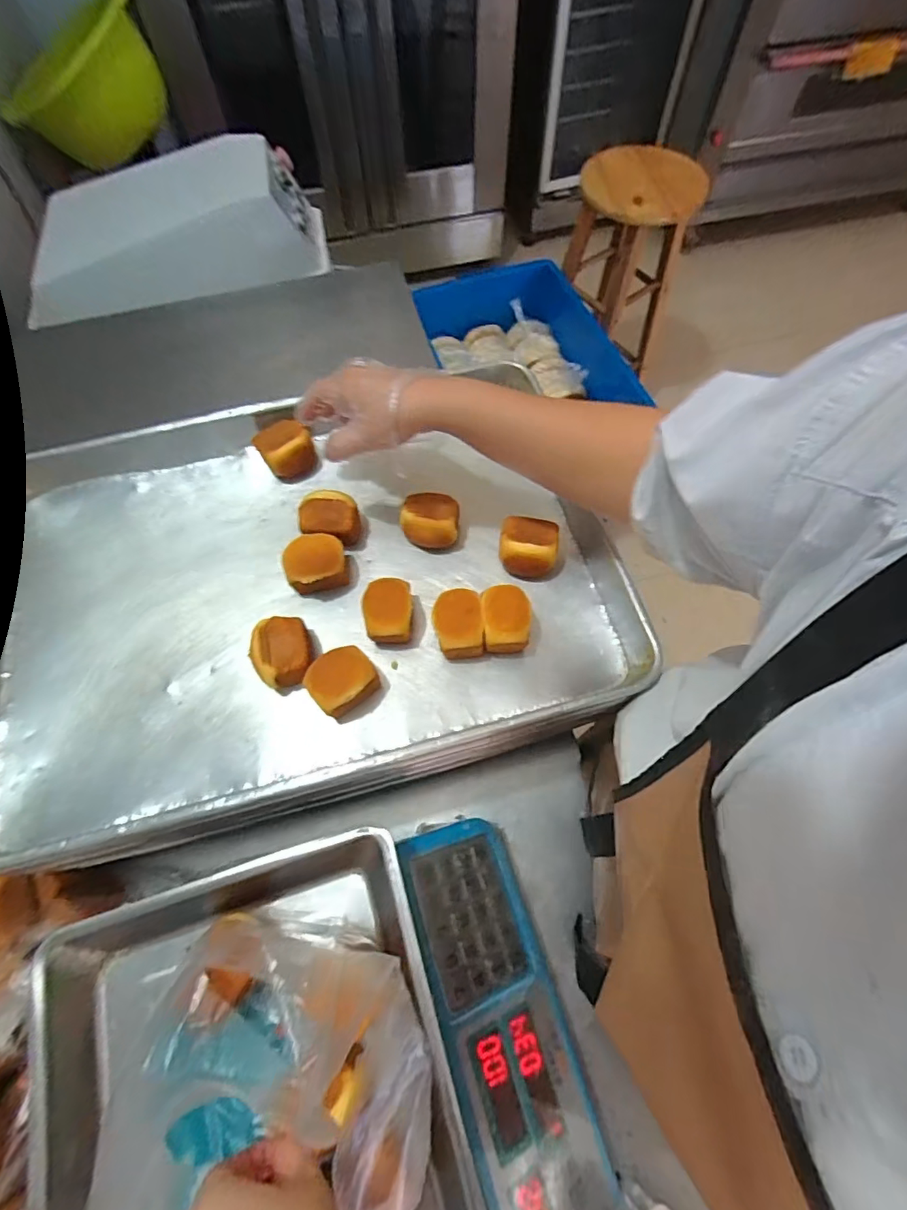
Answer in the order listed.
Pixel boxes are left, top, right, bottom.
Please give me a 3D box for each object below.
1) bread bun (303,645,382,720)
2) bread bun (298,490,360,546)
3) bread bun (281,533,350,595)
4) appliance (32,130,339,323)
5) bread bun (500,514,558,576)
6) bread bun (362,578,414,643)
[{"bbox_3d":[-0.098,0.068,0.458,0.056,0.038,0.050,-35,70,-13],"label":"bread bun"},{"bbox_3d":[-0.126,-0.087,0.536,0.062,0.045,0.046,5,66,3],"label":"bread bun"},{"bbox_3d":[-0.136,-0.038,0.514,0.058,0.045,0.049,-9,66,-3],"label":"bread bun"},{"bbox_3d":[-0.566,-0.737,1.032,0.593,0.212,0.148,-15,66,-6],"label":"appliance"},{"bbox_3d":[0.074,-0.059,0.513,0.055,0.035,0.047,6,66,4],"label":"bread bun"},{"bbox_3d":[-0.061,0.008,0.489,0.043,0.043,0.059,-4,66,-1],"label":"bread bun"}]

